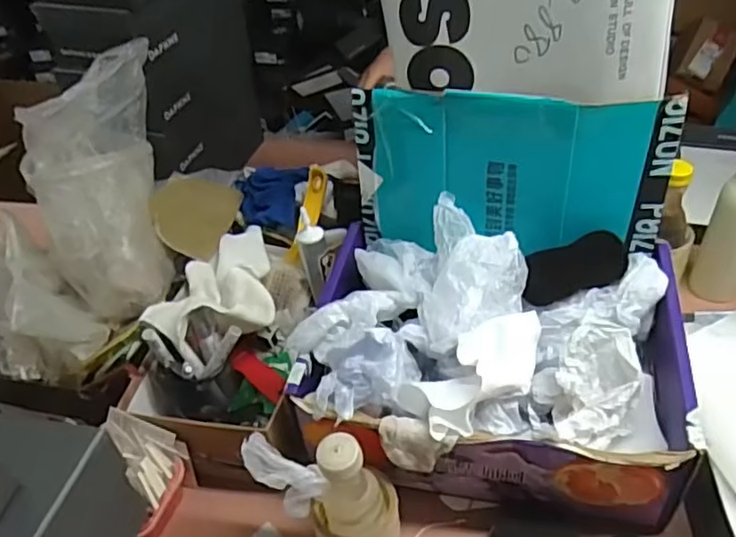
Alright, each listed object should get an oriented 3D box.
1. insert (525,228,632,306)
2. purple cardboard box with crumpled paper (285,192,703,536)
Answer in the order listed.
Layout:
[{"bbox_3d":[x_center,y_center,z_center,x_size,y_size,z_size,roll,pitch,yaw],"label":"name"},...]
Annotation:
[{"bbox_3d":[0.238,-0.001,0.753,0.127,0.060,0.017,-19,9,-8],"label":"insert"},{"bbox_3d":[0.136,0.092,0.736,0.395,0.169,0.297,4,43,12],"label":"purple cardboard box with crumpled paper"}]

